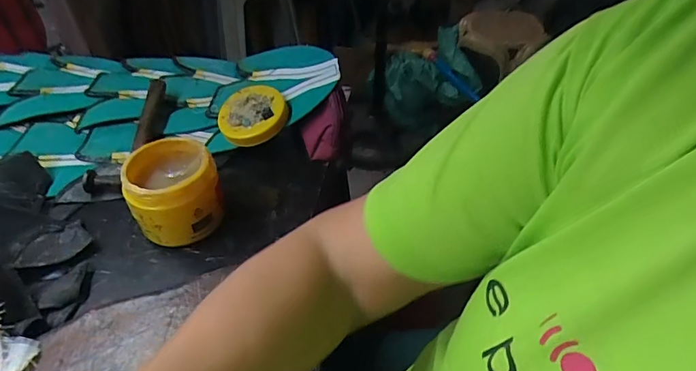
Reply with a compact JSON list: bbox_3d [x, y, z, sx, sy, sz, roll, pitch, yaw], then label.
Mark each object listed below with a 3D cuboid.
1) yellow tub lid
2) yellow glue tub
[{"bbox_3d":[-0.127,-0.094,0.603,0.094,0.020,0.105,-31,55,-8],"label":"yellow tub lid"},{"bbox_3d":[-0.189,0.008,0.493,0.093,0.084,0.090,-19,46,-18],"label":"yellow glue tub"}]

